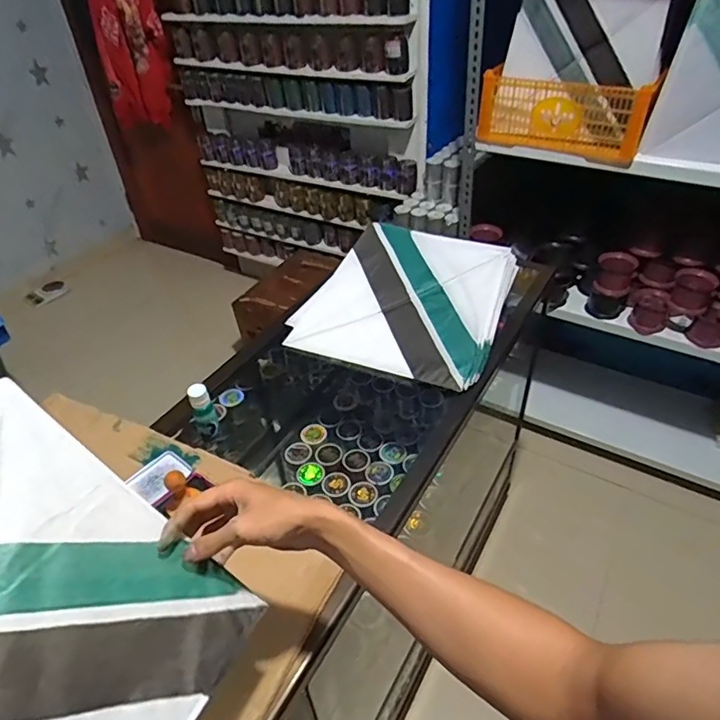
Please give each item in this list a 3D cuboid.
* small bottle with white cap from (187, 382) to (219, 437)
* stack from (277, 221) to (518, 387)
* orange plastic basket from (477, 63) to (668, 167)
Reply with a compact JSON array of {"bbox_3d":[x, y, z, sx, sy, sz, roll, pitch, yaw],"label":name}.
[{"bbox_3d":[-0.244,0.081,0.820,0.032,0.097,0.027,-18,43,-17],"label":"small bottle with white cap"},{"bbox_3d":[0.086,-0.129,1.047,0.376,0.019,0.353,14,63,23],"label":"stack"},{"bbox_3d":[0.501,-0.606,1.326,0.134,0.176,0.397,-31,48,-29],"label":"orange plastic basket"}]

